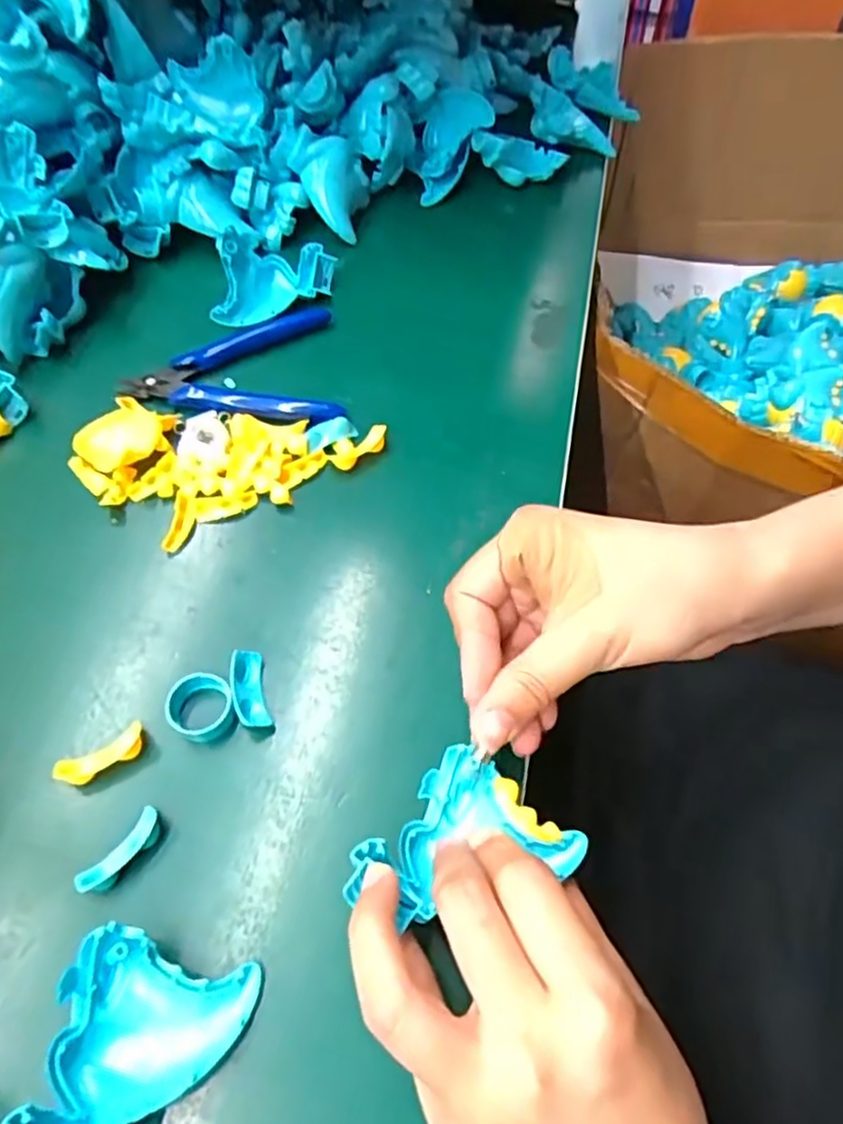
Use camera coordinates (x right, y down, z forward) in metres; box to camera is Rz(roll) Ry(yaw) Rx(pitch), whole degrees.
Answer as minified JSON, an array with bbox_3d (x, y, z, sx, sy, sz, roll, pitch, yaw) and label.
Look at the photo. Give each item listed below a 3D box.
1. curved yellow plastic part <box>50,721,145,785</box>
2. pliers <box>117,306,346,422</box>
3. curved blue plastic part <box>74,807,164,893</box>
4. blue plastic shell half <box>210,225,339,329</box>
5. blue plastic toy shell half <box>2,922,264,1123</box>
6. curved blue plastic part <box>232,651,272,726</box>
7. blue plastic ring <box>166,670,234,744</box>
[{"bbox_3d":[-0.125,0.076,0.278,0.033,0.011,0.012,-29,61,-16],"label":"curved yellow plastic part"},{"bbox_3d":[-0.097,-0.112,0.390,0.116,0.010,0.080,4,57,5],"label":"pliers"},{"bbox_3d":[-0.109,0.107,0.260,0.011,0.010,0.034,34,64,22],"label":"curved blue plastic part"},{"bbox_3d":[-0.084,-0.165,0.412,0.061,0.034,0.068,3,57,4],"label":"blue plastic shell half"},{"bbox_3d":[-0.089,0.153,0.216,0.056,0.032,0.067,11,58,9],"label":"blue plastic toy shell half"},{"bbox_3d":[-0.070,0.052,0.291,0.013,0.010,0.033,-13,57,-6],"label":"curved blue plastic part"},{"bbox_3d":[-0.089,0.058,0.286,0.025,0.014,0.024,-1,57,2],"label":"blue plastic ring"}]

